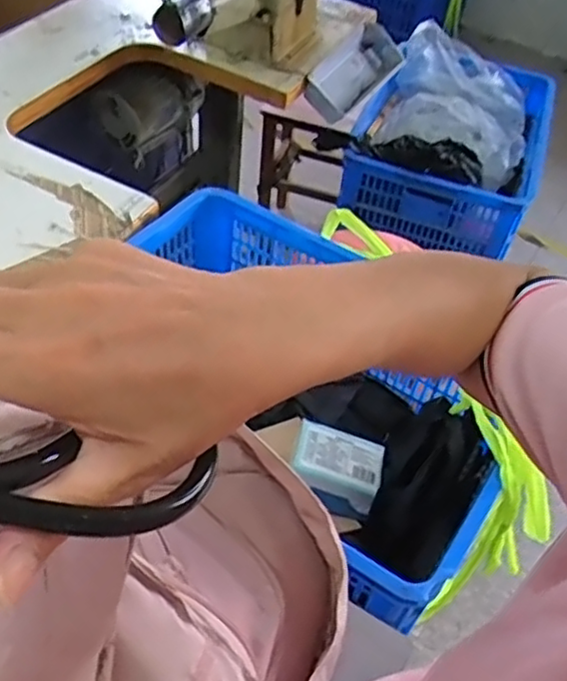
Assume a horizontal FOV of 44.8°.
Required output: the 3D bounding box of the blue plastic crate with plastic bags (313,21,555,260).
[{"bbox_3d":[0.379,-0.478,1.652,0.452,0.224,0.574,17,49,8],"label":"blue plastic crate with plastic bags"}]

